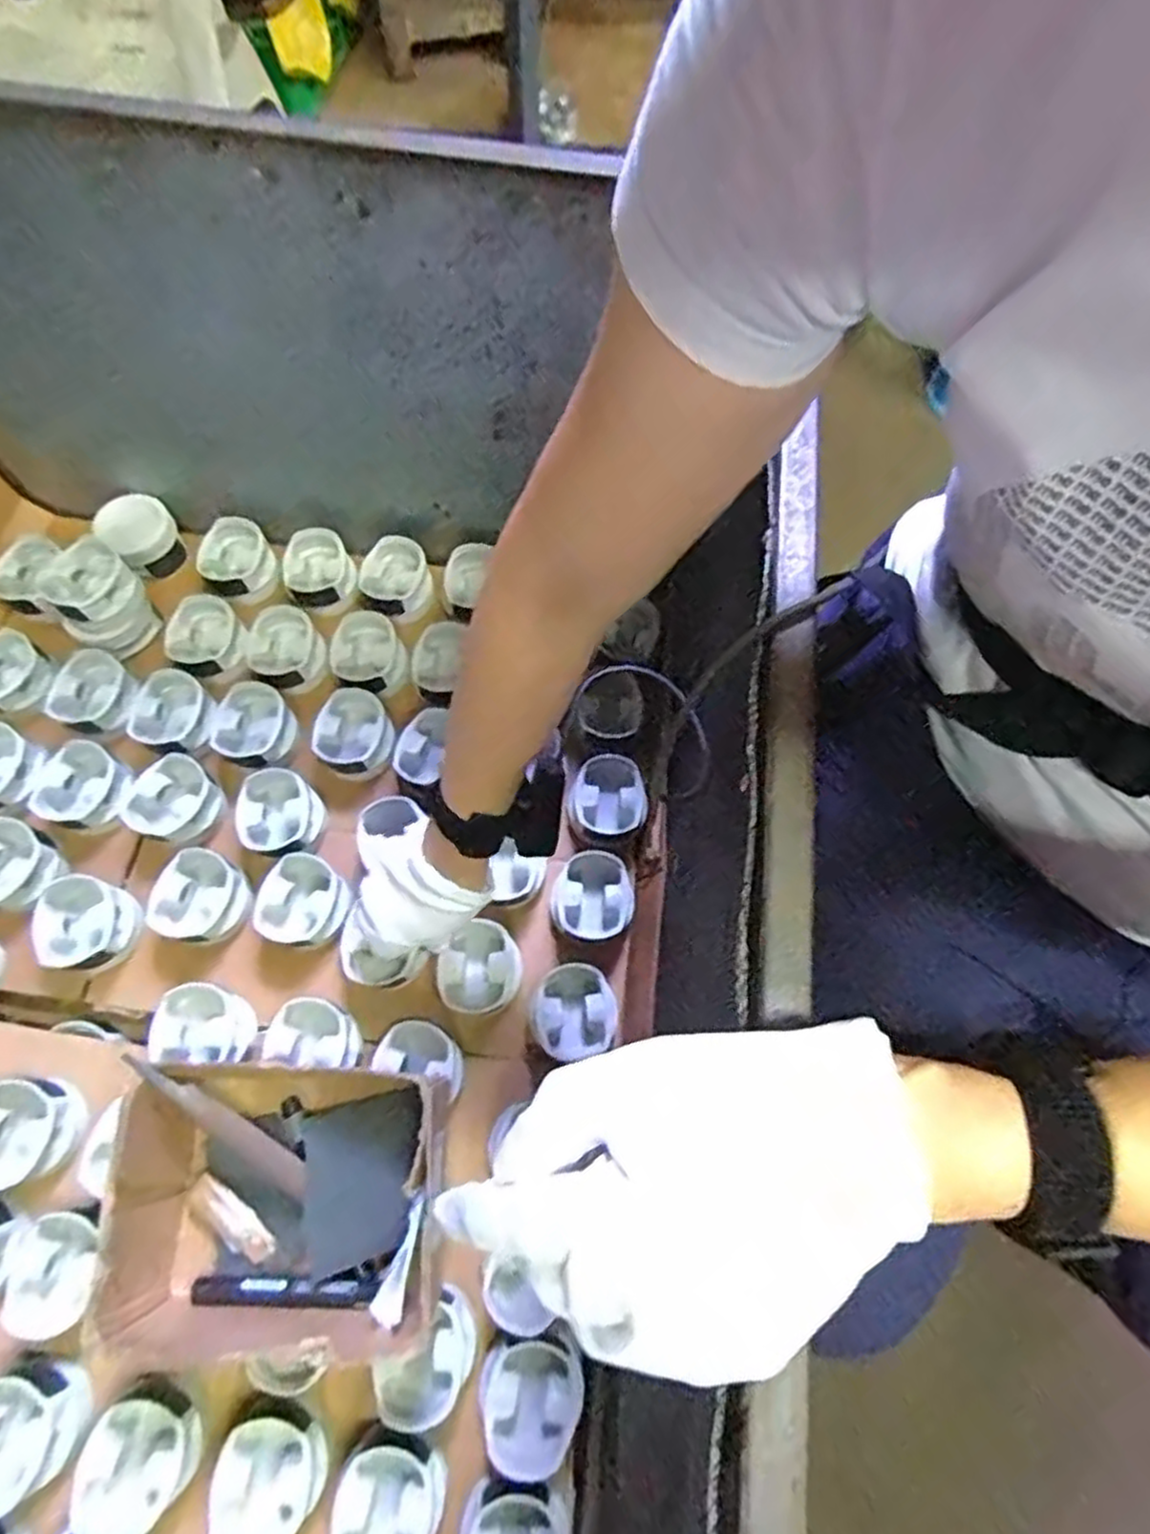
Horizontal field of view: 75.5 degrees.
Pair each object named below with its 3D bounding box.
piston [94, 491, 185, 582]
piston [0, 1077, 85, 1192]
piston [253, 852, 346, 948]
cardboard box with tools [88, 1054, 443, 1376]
[{"bbox_3d":[-0.450,-0.239,0.775,0.071,0.066,0.062,-38,74,-15],"label":"piston"},{"bbox_3d":[-0.435,0.286,0.586,0.084,0.048,0.076,-26,72,-12],"label":"piston"},{"bbox_3d":[-0.241,0.121,0.663,0.070,0.044,0.076,1,68,-2],"label":"piston"},{"bbox_3d":[-0.198,0.304,0.523,0.203,0.105,0.160,3,68,-1],"label":"cardboard box with tools"}]

